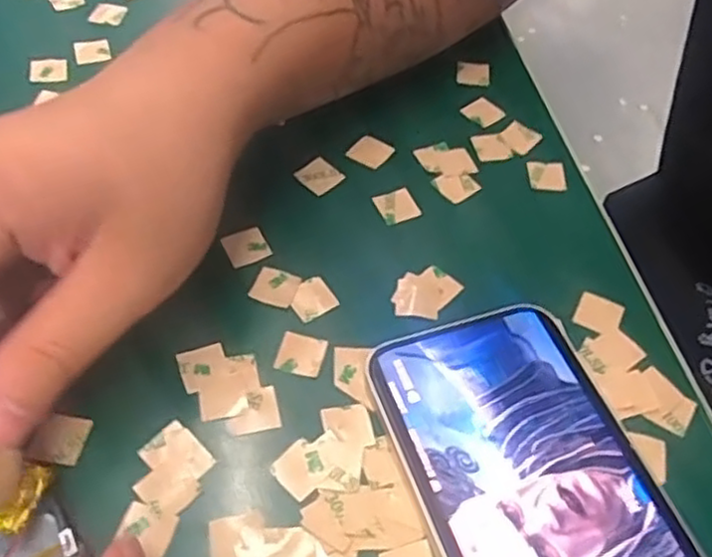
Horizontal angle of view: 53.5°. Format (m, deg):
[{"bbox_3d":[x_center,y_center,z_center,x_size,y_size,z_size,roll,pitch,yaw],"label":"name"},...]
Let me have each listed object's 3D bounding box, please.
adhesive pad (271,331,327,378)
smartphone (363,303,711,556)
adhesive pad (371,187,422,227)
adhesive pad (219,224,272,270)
[{"bbox_3d":[-0.018,0.025,0.238,0.015,0.004,0.015,13,53,5],"label":"adhesive pad"},{"bbox_3d":[0.059,0.073,0.205,0.072,0.008,0.143,-14,56,-14],"label":"smartphone"},{"bbox_3d":[0.017,-0.029,0.282,0.016,0.004,0.016,-19,58,-14],"label":"adhesive pad"},{"bbox_3d":[-0.041,-0.013,0.264,0.015,0.004,0.016,-21,58,-19],"label":"adhesive pad"}]

